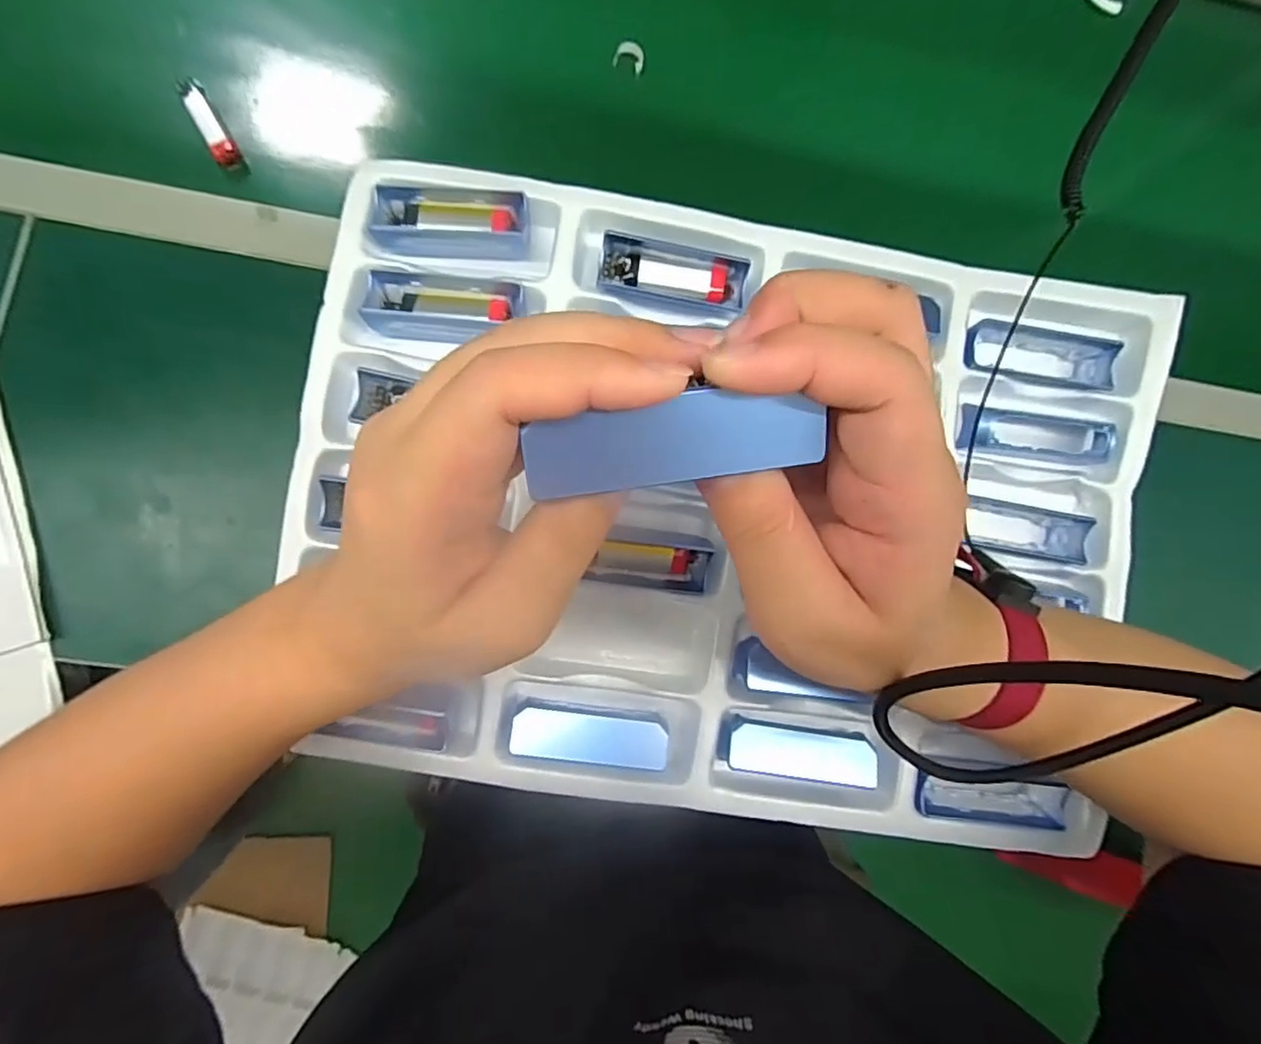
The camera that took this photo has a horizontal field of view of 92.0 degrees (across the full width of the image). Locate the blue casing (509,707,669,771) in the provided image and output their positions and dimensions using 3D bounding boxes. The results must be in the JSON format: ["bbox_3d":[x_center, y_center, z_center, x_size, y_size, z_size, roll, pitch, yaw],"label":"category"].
[{"bbox_3d":[-0.021,0.110,0.311,0.077,0.013,0.024,9,82,-5],"label":"blue casing"}]

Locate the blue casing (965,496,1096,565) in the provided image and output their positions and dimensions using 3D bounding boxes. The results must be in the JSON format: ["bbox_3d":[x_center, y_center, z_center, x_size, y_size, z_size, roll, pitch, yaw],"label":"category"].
[{"bbox_3d":[0.225,0.005,0.350,0.067,0.020,0.027,13,82,-4],"label":"blue casing"}]

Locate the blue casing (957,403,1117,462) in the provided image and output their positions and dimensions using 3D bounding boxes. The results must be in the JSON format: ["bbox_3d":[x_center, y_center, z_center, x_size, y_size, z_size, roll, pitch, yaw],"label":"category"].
[{"bbox_3d":[0.225,-0.048,0.340,0.087,0.017,0.024,6,83,-5],"label":"blue casing"}]

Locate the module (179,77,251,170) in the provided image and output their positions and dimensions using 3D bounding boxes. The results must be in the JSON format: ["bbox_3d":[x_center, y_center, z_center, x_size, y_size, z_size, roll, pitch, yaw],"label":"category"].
[{"bbox_3d":[-0.310,-0.293,0.450,0.018,0.009,0.079,-31,87,-8],"label":"module"}]

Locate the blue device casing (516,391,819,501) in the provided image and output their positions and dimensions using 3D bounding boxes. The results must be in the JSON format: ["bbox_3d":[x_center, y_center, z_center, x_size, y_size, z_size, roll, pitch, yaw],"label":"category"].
[{"bbox_3d":[0.011,-0.021,0.156,0.074,0.013,0.021,-10,104,-13],"label":"blue device casing"}]

